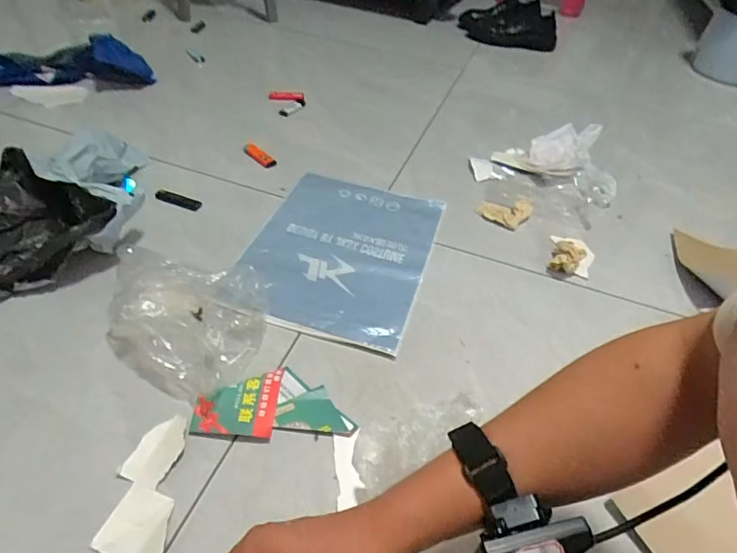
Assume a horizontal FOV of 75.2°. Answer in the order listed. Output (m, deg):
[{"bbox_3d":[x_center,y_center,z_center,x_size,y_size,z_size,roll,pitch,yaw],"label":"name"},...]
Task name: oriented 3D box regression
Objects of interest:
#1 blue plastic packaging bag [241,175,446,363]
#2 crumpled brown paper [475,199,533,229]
[{"bbox_3d":[-0.040,-0.048,0.751,0.261,0.013,0.353,15,44,8],"label":"blue plastic packaging bag"},{"bbox_3d":[0.244,-0.121,0.857,0.088,0.018,0.076,25,47,18],"label":"crumpled brown paper"}]

